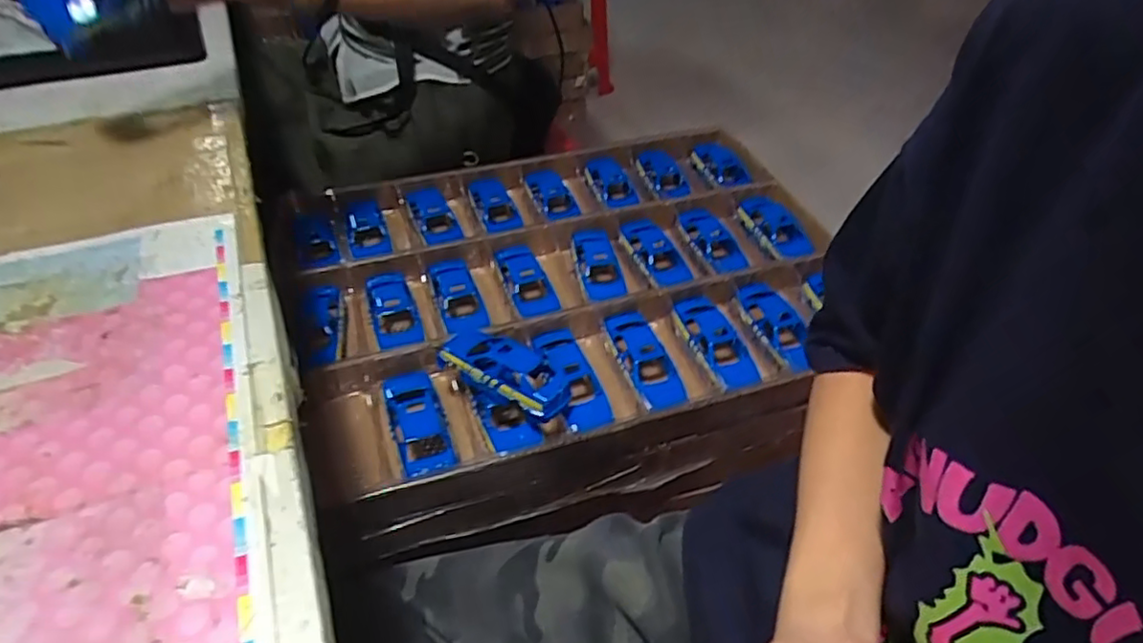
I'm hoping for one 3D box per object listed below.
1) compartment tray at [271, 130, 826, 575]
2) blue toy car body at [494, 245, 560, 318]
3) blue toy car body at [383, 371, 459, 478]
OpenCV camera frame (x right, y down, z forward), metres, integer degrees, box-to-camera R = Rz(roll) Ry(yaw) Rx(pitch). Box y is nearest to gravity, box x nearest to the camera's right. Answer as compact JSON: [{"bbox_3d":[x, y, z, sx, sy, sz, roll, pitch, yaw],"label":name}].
[{"bbox_3d":[0.005,-0.020,0.779,0.610,0.147,0.469,-15,48,-17],"label":"compartment tray"},{"bbox_3d":[-0.049,-0.038,0.740,0.052,0.038,0.131,-13,47,-14],"label":"blue toy car body"},{"bbox_3d":[-0.142,0.092,0.597,0.048,0.023,0.125,-14,47,-16],"label":"blue toy car body"}]

